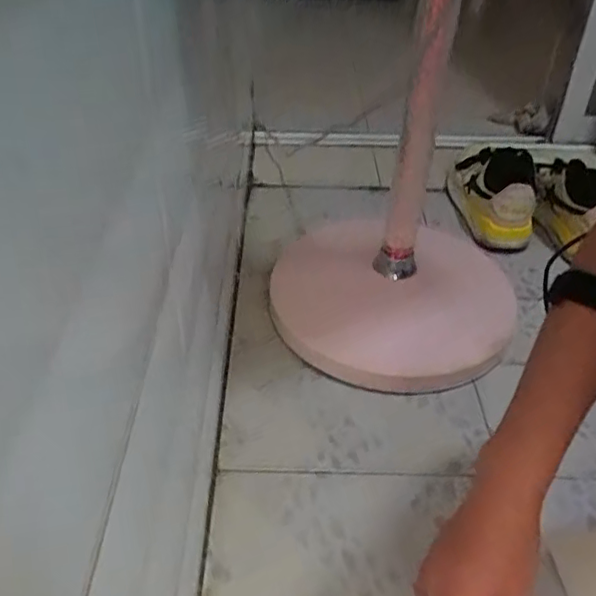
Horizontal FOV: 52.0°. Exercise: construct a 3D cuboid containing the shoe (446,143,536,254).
[{"bbox_3d":[0.336,-0.195,1.063,0.105,0.110,0.256,2,38,-1],"label":"shoe"}]

